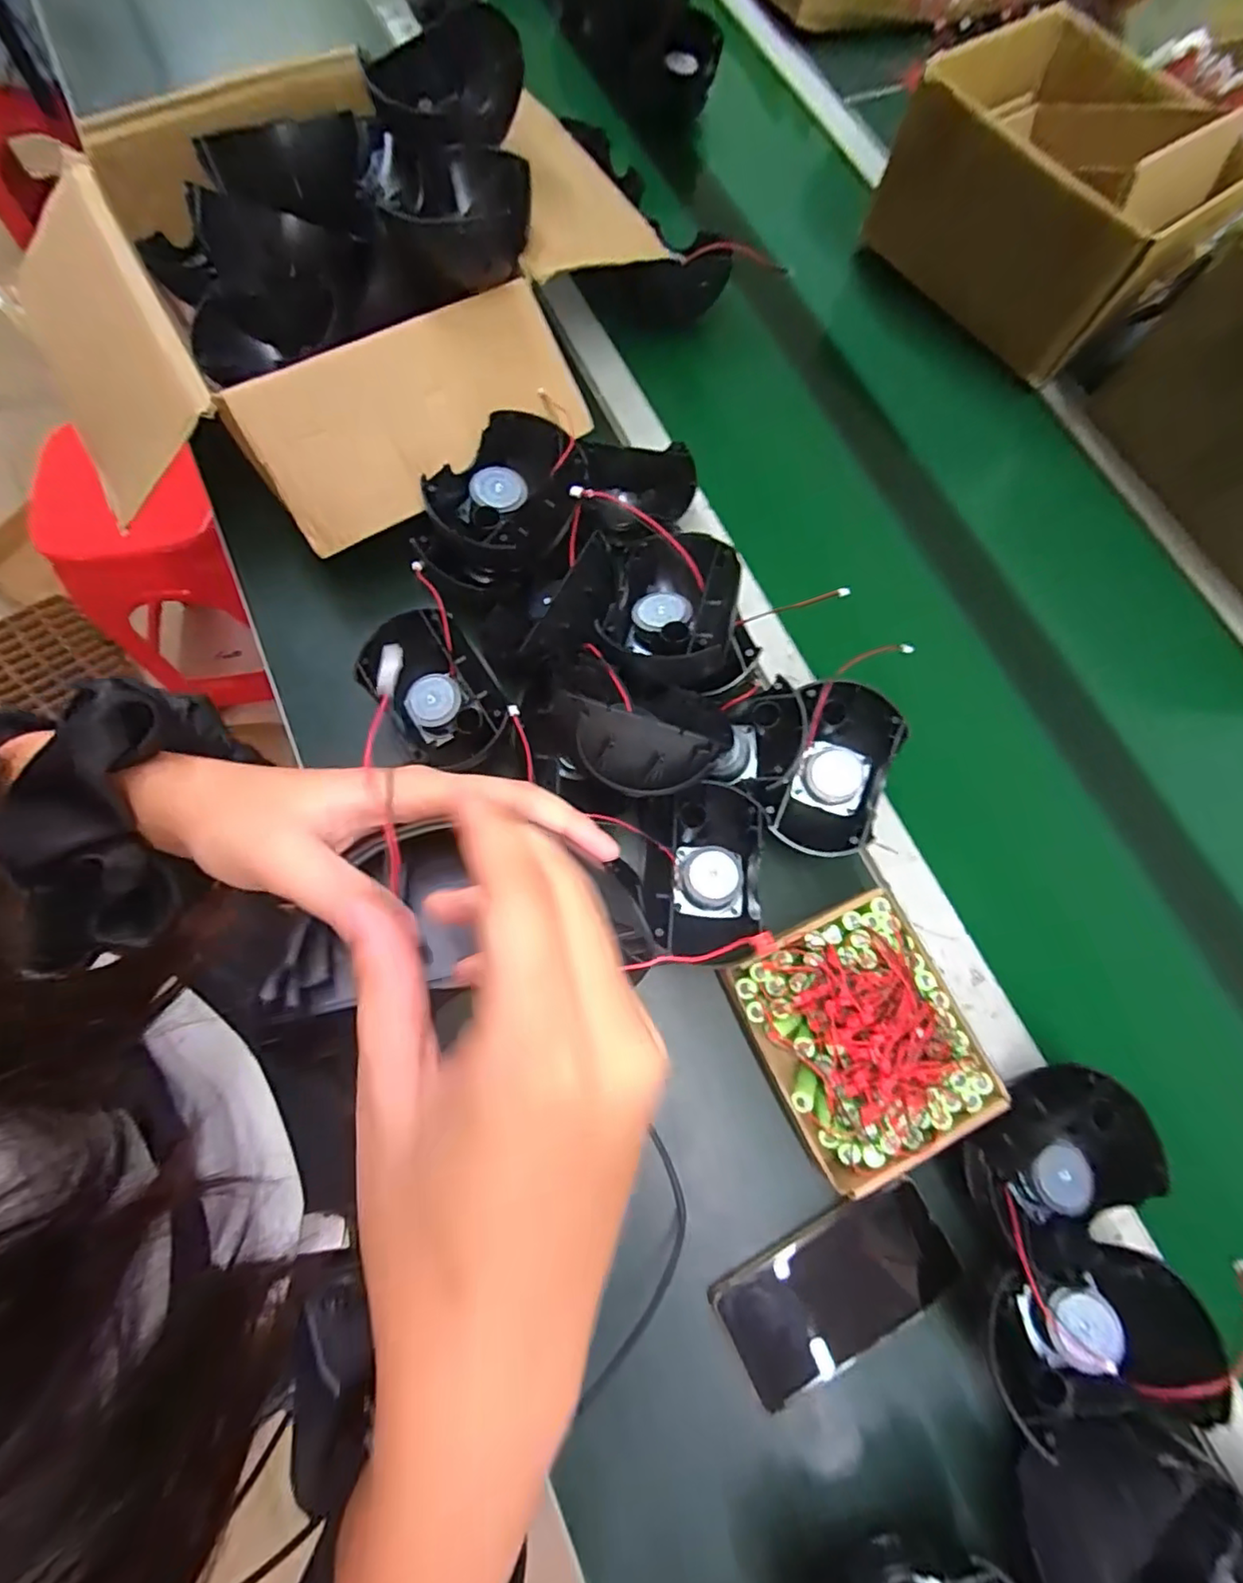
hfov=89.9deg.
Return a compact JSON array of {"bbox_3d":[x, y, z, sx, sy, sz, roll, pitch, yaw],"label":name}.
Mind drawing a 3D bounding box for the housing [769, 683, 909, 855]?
[{"bbox_3d":[0.164,-0.014,0.498,0.086,0.065,0.134,18,74,3],"label":"housing"}]

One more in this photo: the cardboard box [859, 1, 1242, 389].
[{"bbox_3d":[0.457,-0.630,0.659,0.307,0.150,0.242,42,76,10],"label":"cardboard box"}]

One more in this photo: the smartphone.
[{"bbox_3d":[0.150,0.342,0.430,0.163,0.014,0.079,-25,76,-9],"label":"smartphone"}]

